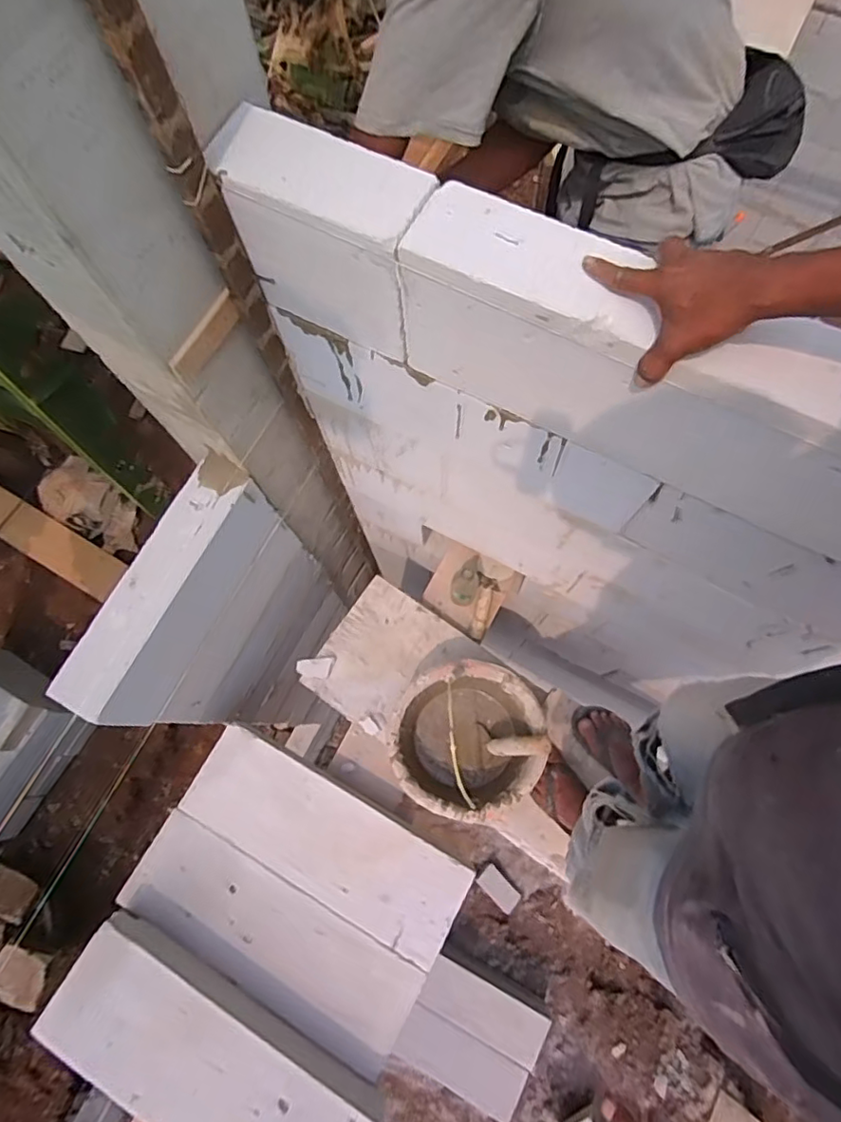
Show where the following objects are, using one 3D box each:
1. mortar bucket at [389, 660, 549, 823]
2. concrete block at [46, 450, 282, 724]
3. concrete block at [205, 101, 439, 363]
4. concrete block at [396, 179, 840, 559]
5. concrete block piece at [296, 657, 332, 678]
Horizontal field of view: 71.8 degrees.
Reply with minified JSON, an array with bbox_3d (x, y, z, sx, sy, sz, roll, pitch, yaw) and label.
[{"bbox_3d":[0.093,0.356,1.176,0.289,0.162,0.270,-1,74,2],"label":"mortar bucket"},{"bbox_3d":[-0.452,0.065,1.097,0.108,0.268,0.471,25,76,8],"label":"concrete block"},{"bbox_3d":[-0.105,-0.377,0.695,0.232,0.190,0.101,26,77,9],"label":"concrete block"},{"bbox_3d":[0.268,-0.191,0.634,0.598,0.203,0.094,27,77,10],"label":"concrete block"},{"bbox_3d":[-0.244,0.241,1.334,0.074,0.028,0.046,7,74,4],"label":"concrete block piece"}]

